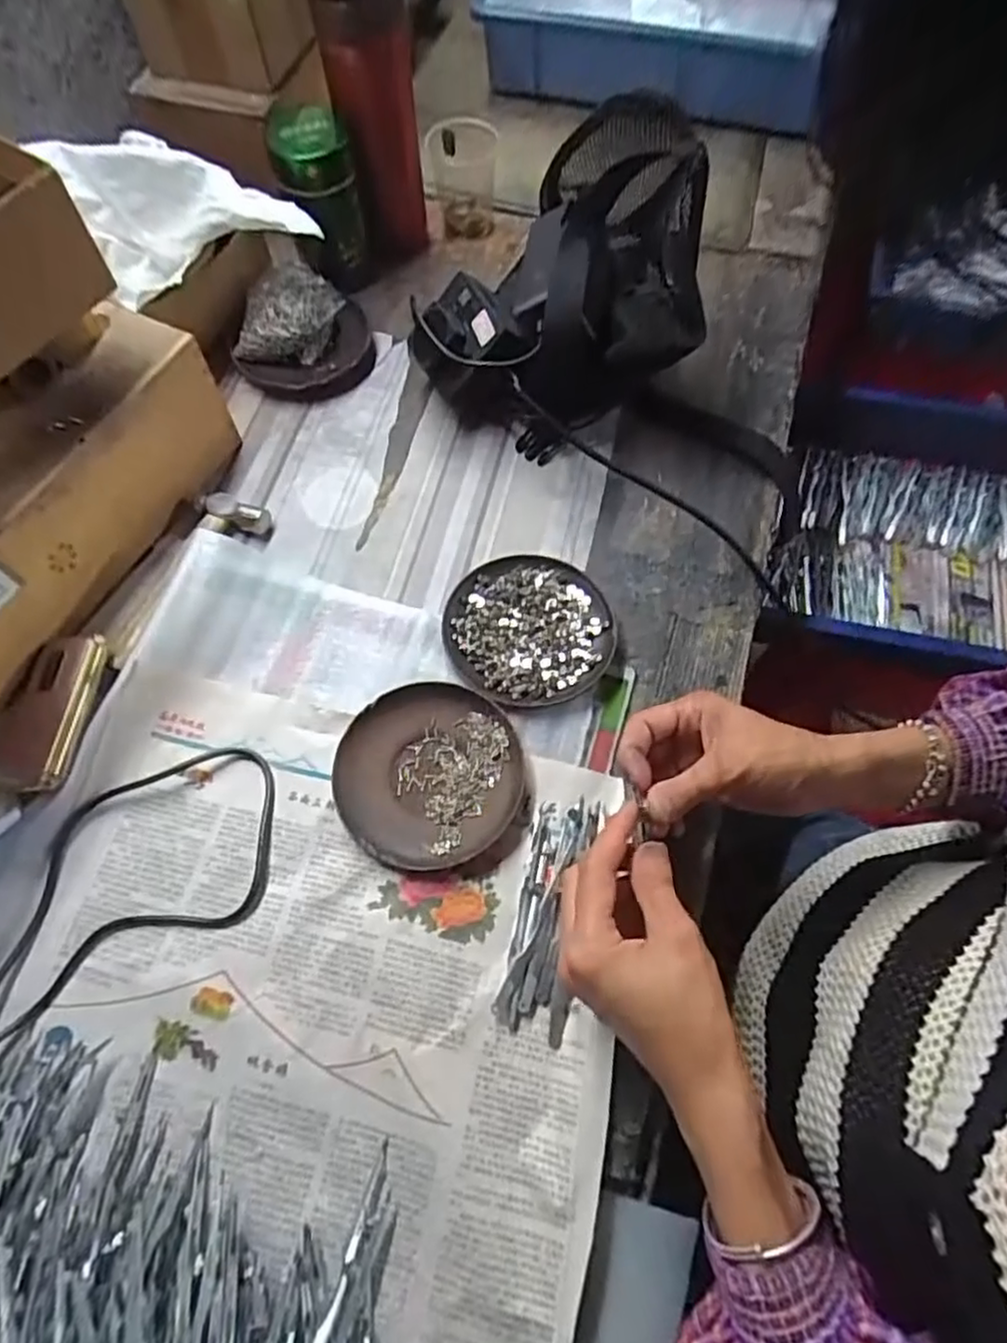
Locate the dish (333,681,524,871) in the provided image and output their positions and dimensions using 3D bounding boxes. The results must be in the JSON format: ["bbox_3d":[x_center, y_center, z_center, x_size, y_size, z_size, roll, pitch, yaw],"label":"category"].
[{"bbox_3d":[-0.048,0.065,0.442,0.115,0.013,0.113,0,65,1],"label":"dish"}]

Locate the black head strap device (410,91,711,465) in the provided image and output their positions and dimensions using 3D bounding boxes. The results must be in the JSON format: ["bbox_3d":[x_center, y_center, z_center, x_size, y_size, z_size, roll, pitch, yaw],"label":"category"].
[{"bbox_3d":[0.045,-0.319,0.557,0.200,0.151,0.248,2,65,2],"label":"black head strap device"}]

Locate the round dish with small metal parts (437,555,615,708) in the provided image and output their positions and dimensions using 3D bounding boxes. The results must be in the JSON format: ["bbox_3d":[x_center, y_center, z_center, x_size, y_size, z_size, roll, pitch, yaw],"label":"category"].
[{"bbox_3d":[0.019,-0.031,0.486,0.113,0.014,0.115,0,65,1],"label":"round dish with small metal parts"}]

